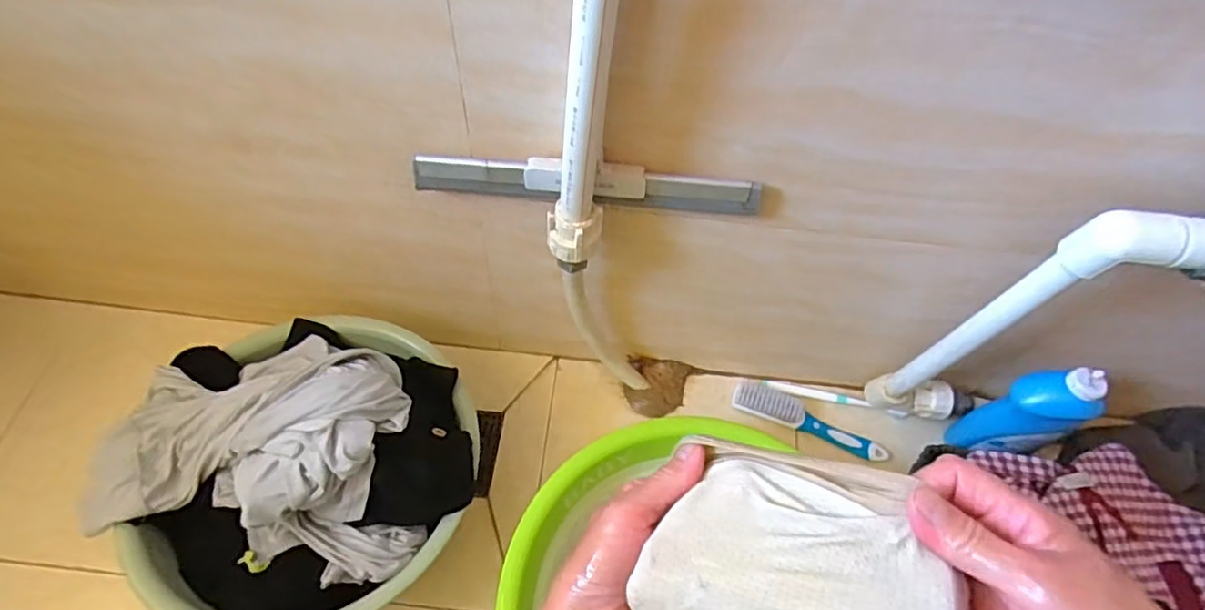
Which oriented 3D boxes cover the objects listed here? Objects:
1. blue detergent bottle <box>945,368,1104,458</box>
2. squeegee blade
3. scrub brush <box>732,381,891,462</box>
[{"bbox_3d":[0.451,0.122,0.658,0.059,0.186,0.065,-2,58,-27],"label":"blue detergent bottle"},{"bbox_3d":[-0.013,-0.099,0.510,0.288,0.044,0.020,6,58,1],"label":"squeegee blade"},{"bbox_3d":[0.248,0.137,0.727,0.185,0.024,0.035,21,59,10],"label":"scrub brush"}]

